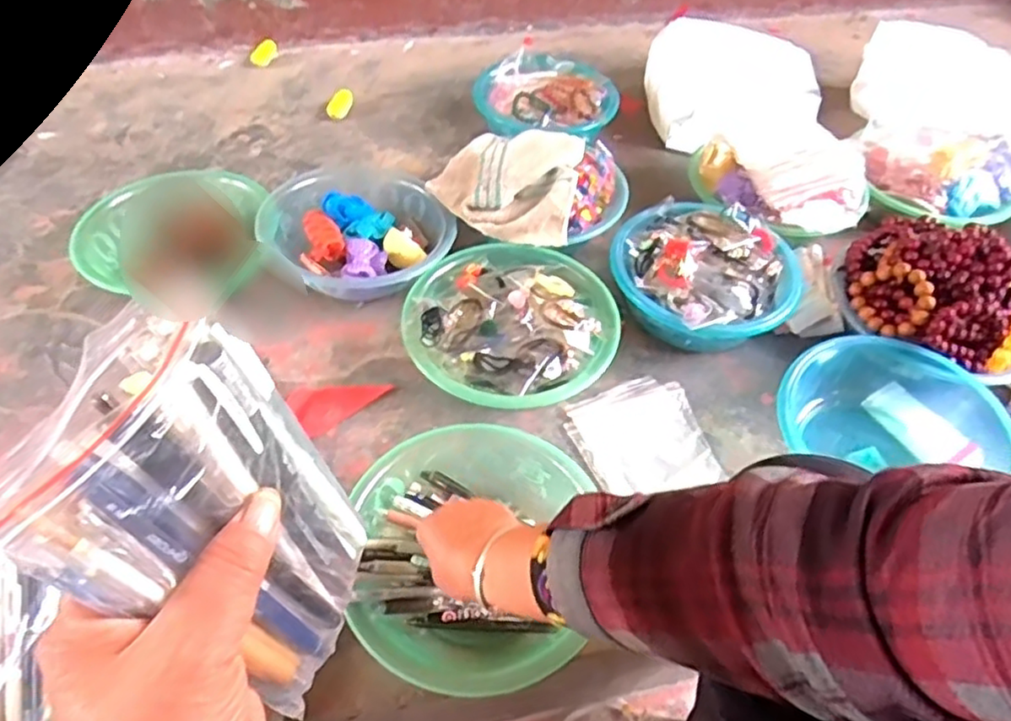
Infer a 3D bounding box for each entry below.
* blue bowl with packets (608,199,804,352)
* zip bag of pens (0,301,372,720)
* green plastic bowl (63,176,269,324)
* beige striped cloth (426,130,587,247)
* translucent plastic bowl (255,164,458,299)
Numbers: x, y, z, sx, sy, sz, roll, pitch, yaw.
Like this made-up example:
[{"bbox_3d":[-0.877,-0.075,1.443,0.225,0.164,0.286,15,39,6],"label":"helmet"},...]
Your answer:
[{"bbox_3d":[0.239,-0.099,0.818,0.216,0.092,0.207,31,56,21],"label":"blue bowl with packets"},{"bbox_3d":[-0.103,0.061,0.251,0.033,0.154,0.100,-1,42,22],"label":"zip bag of pens"},{"bbox_3d":[-0.418,-0.146,0.848,0.212,0.077,0.209,1,51,-1],"label":"green plastic bowl"},{"bbox_3d":[-0.001,-0.244,0.866,0.190,0.059,0.192,10,51,6],"label":"beige striped cloth"},{"bbox_3d":[-0.186,-0.152,0.852,0.225,0.080,0.206,1,51,-1],"label":"translucent plastic bowl"}]

